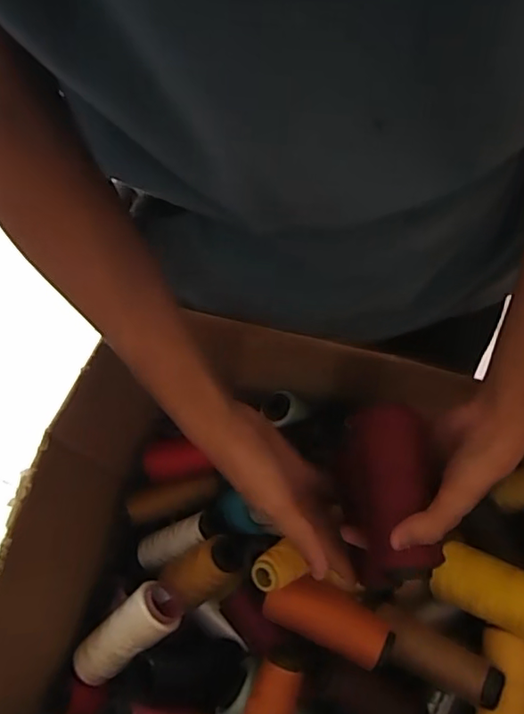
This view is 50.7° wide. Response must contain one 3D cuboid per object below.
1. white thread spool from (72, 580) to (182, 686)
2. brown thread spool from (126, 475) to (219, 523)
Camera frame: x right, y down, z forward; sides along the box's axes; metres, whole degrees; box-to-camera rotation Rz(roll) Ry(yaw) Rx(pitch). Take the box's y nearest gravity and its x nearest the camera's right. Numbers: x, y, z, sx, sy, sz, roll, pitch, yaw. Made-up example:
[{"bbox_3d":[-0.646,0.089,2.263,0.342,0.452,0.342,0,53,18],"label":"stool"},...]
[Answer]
[{"bbox_3d":[-0.126,0.259,0.509,0.108,0.040,0.043,-43,71,7],"label":"white thread spool"},{"bbox_3d":[-0.093,0.146,0.574,0.094,0.036,0.025,-19,68,-5],"label":"brown thread spool"}]

